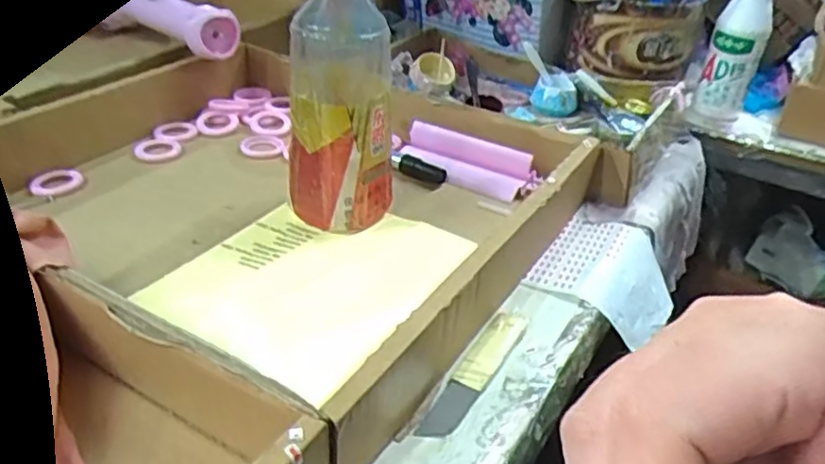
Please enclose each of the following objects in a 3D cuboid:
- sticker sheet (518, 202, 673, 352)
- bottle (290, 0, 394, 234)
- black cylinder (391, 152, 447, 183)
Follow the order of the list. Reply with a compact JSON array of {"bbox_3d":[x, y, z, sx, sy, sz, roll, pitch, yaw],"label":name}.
[{"bbox_3d":[0.142,0.031,0.480,0.089,0.030,0.108,21,37,22],"label":"sticker sheet"},{"bbox_3d":[-0.047,-0.089,0.447,0.070,0.183,0.068,2,34,-4],"label":"bottle"},{"bbox_3d":[0.004,-0.052,0.550,0.051,0.013,0.015,21,37,22],"label":"black cylinder"}]

